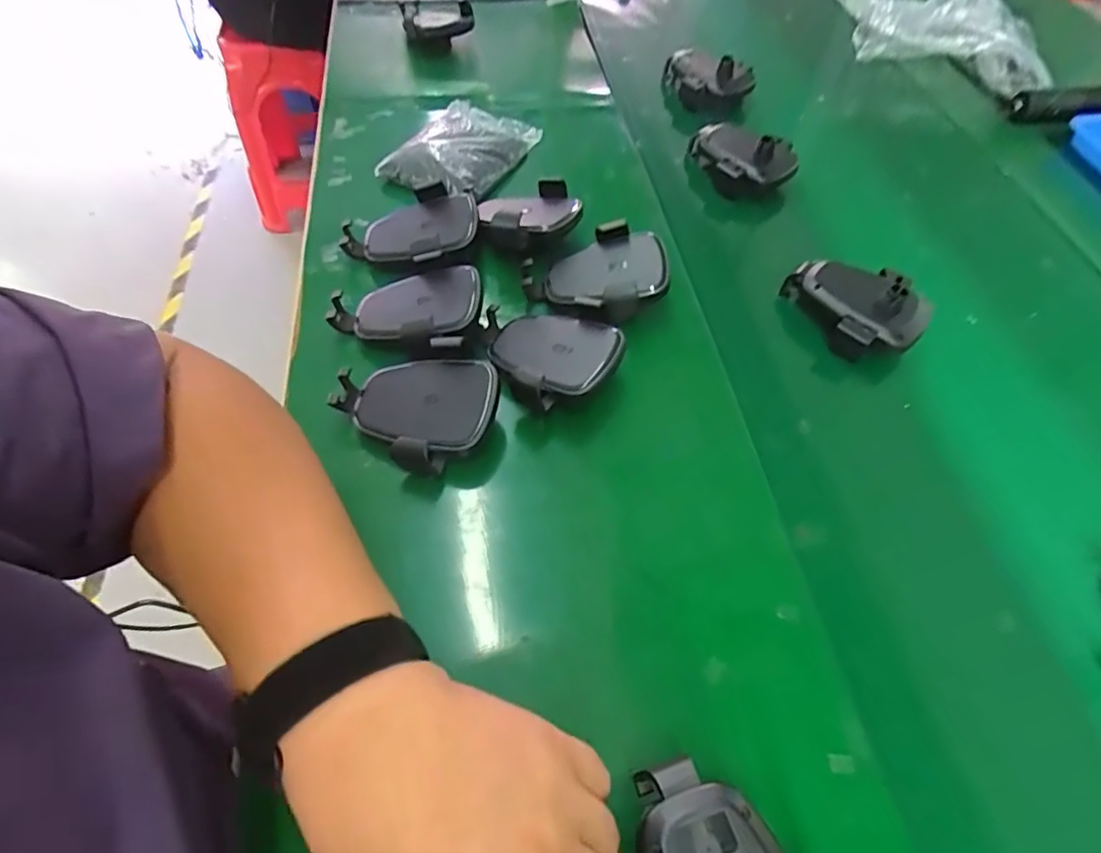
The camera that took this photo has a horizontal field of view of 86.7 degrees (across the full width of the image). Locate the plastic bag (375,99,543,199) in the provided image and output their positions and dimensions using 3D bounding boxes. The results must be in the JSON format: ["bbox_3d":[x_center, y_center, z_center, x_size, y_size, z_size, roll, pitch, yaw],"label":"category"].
[{"bbox_3d":[-0.096,-0.295,0.620,0.118,0.035,0.172,24,61,14],"label":"plastic bag"}]

